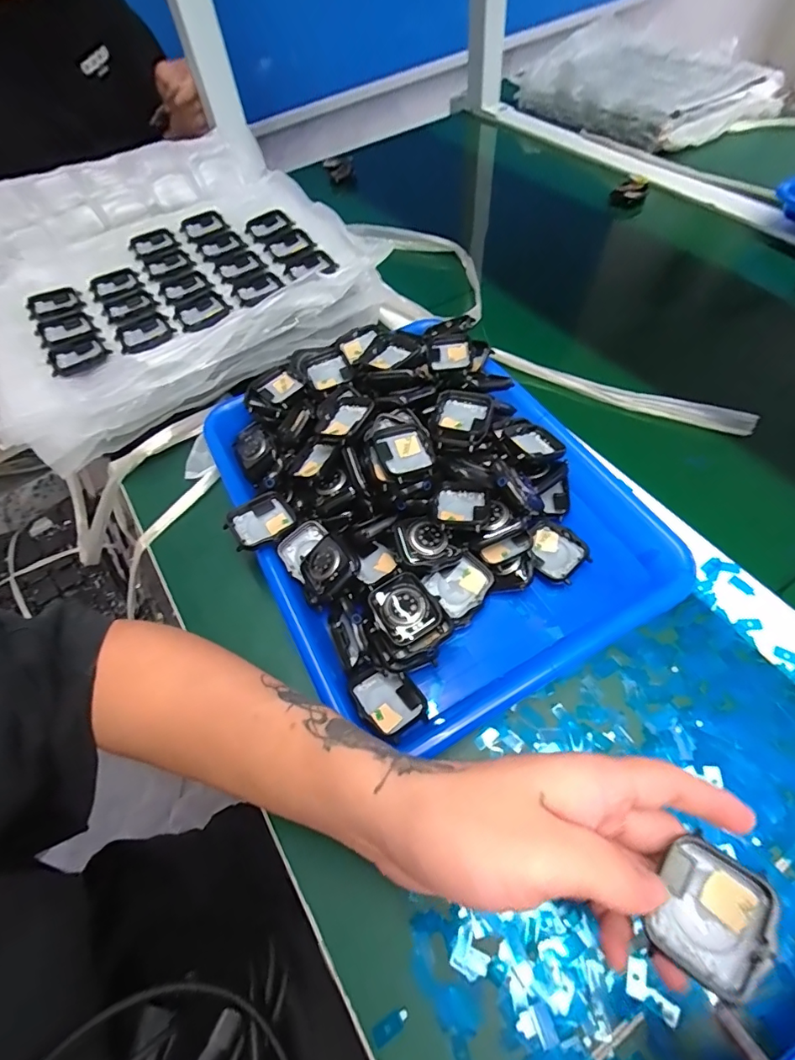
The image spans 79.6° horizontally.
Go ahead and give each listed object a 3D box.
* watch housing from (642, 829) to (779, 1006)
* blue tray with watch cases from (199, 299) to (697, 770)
[{"bbox_3d":[0.121,0.147,0.183,0.034,0.011,0.045,24,65,29],"label":"watch housing"},{"bbox_3d":[0.012,-0.035,0.358,0.257,0.061,0.329,-28,58,-11],"label":"blue tray with watch cases"}]

